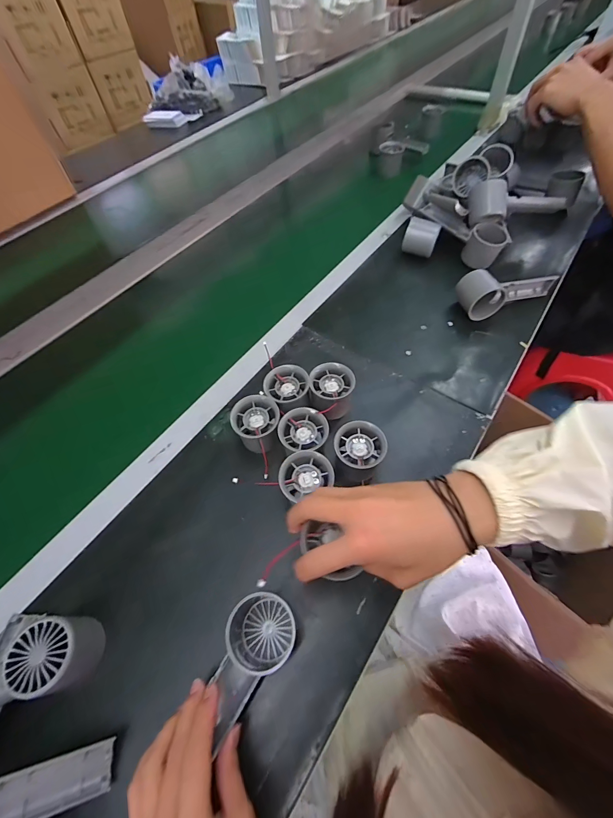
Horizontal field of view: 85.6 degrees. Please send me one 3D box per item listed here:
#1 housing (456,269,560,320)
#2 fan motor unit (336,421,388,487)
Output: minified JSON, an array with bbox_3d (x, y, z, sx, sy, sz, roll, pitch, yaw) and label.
[{"bbox_3d":[0.311,-0.193,0.516,0.155,0.052,0.058,-22,59,-10],"label":"housing"},{"bbox_3d":[0.061,0.050,0.380,0.054,0.054,0.052,-2,58,3],"label":"fan motor unit"}]

